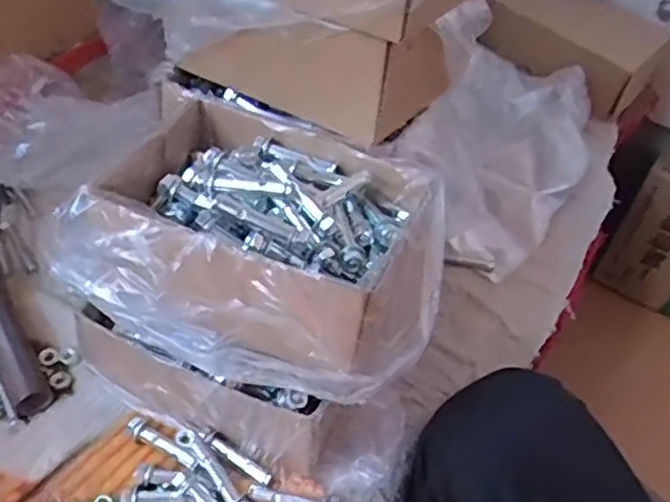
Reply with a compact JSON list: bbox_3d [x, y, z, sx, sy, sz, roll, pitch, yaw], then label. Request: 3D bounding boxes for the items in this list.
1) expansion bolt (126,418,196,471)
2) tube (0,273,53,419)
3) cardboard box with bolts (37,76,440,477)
[{"bbox_3d":[-0.110,0.124,0.455,0.055,0.011,0.012,26,48,18],"label":"expansion bolt"},{"bbox_3d":[-0.236,0.051,0.495,0.026,0.024,0.146,-22,52,-26],"label":"tube"},{"bbox_3d":[-0.046,0.023,0.457,0.205,0.162,0.173,17,46,10],"label":"cardboard box with bolts"}]

